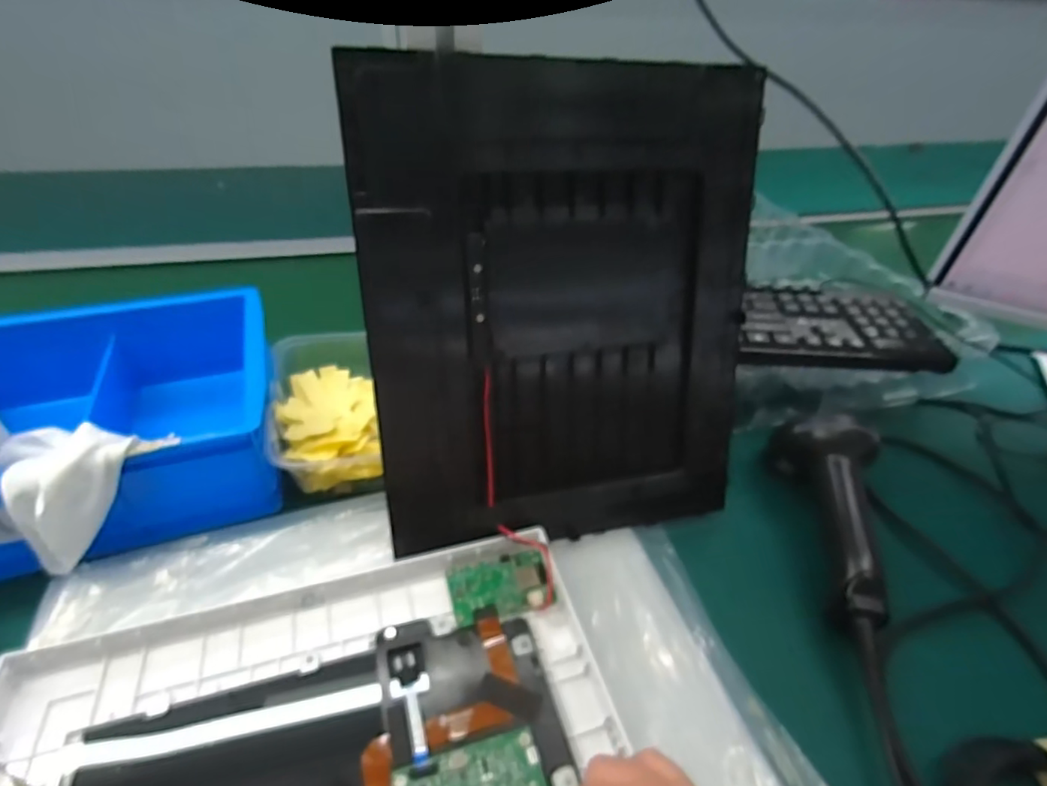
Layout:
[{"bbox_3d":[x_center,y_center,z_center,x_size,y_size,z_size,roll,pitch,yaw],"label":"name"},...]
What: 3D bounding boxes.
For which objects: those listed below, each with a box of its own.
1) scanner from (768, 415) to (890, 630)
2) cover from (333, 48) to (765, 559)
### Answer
[{"bbox_3d":[0.227,0.079,0.374,0.056,0.059,0.153,5,38,2],"label":"scanner"},{"bbox_3d":[0.031,-0.041,0.330,0.241,0.281,0.012,-8,19,-16],"label":"cover"}]

